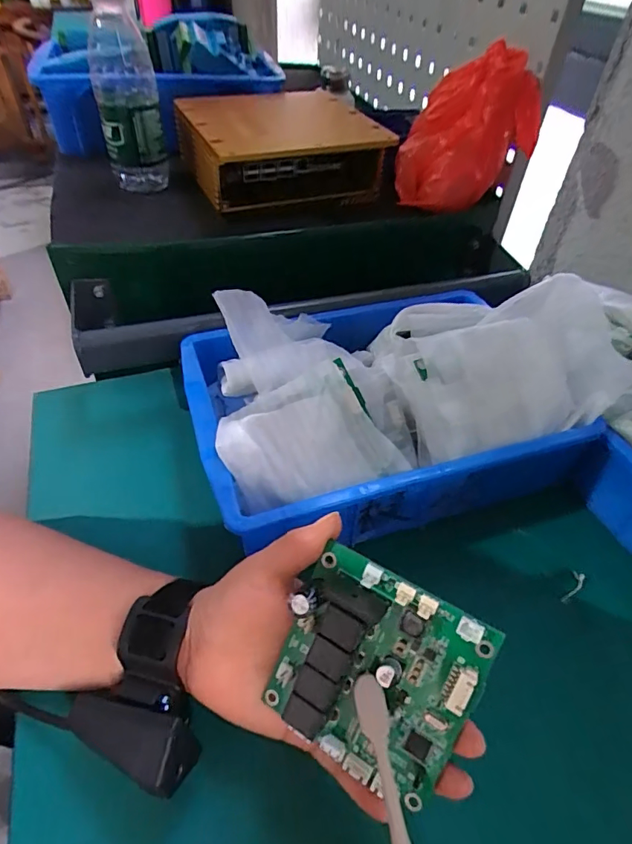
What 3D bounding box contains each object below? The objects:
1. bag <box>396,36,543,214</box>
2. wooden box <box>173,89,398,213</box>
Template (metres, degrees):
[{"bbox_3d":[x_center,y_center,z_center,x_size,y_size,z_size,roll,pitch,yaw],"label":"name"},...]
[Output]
[{"bbox_3d":[0.149,-0.282,0.474,0.125,0.123,0.079,17,48,14],"label":"bag"},{"bbox_3d":[-0.044,-0.298,0.530,0.191,0.065,0.178,-19,49,-19],"label":"wooden box"}]

